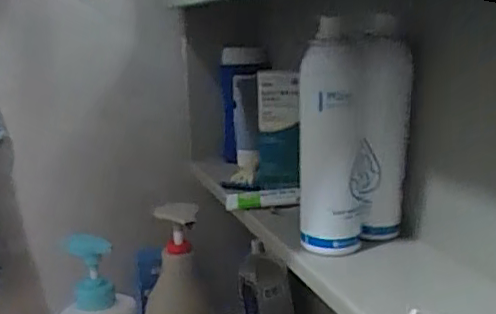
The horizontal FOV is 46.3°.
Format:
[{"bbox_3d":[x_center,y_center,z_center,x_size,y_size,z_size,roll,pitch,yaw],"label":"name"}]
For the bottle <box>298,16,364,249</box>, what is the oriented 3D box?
[{"bbox_3d":[0.059,-0.011,0.427,0.046,0.154,0.042,0,13,7],"label":"bottle"}]

